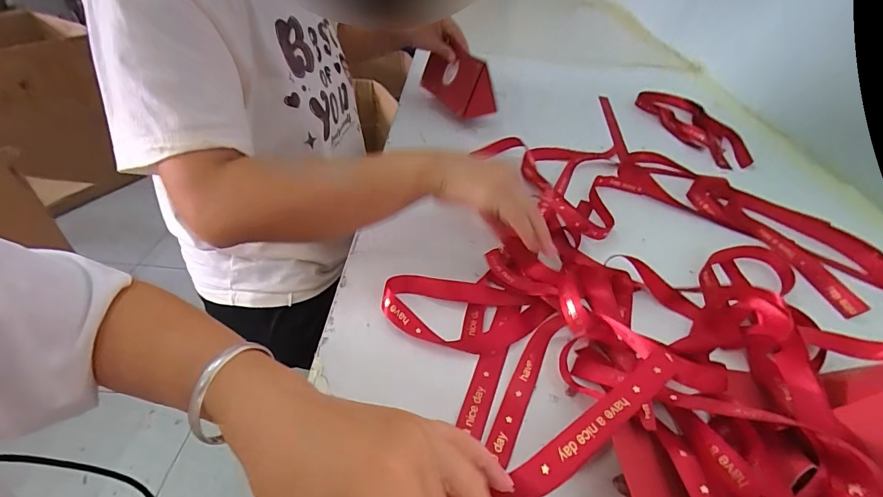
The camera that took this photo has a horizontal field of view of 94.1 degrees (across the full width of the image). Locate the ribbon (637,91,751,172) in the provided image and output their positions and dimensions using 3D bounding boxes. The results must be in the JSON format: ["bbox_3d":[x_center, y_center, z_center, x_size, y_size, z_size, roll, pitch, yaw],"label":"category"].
[{"bbox_3d":[0.445,-0.212,0.708,0.089,0.022,0.229,-7,42,-13],"label":"ribbon"}]

